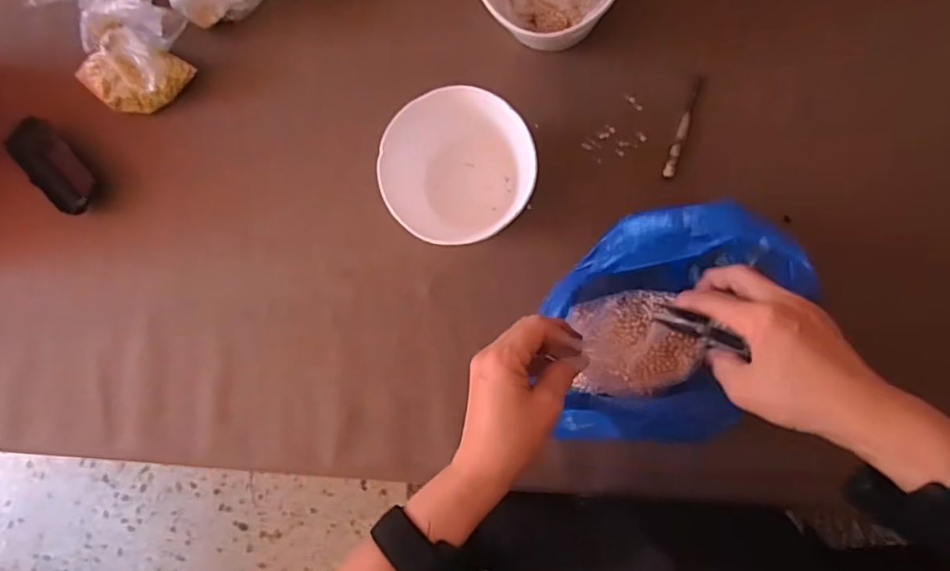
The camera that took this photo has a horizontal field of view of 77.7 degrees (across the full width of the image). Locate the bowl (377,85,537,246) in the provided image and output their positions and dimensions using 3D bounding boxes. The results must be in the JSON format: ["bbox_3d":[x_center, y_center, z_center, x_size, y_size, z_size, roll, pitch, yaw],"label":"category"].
[{"bbox_3d":[-0.012,-0.092,0.502,0.124,0.085,0.116,0,87,6],"label":"bowl"}]

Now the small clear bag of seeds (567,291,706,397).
[{"bbox_3d":[0.124,0.045,0.464,0.090,0.037,0.078,-7,86,6],"label":"small clear bag of seeds"}]

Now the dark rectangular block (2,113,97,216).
[{"bbox_3d":[-0.432,-0.122,0.600,0.049,0.016,0.123,-44,83,2],"label":"dark rectangular block"}]

